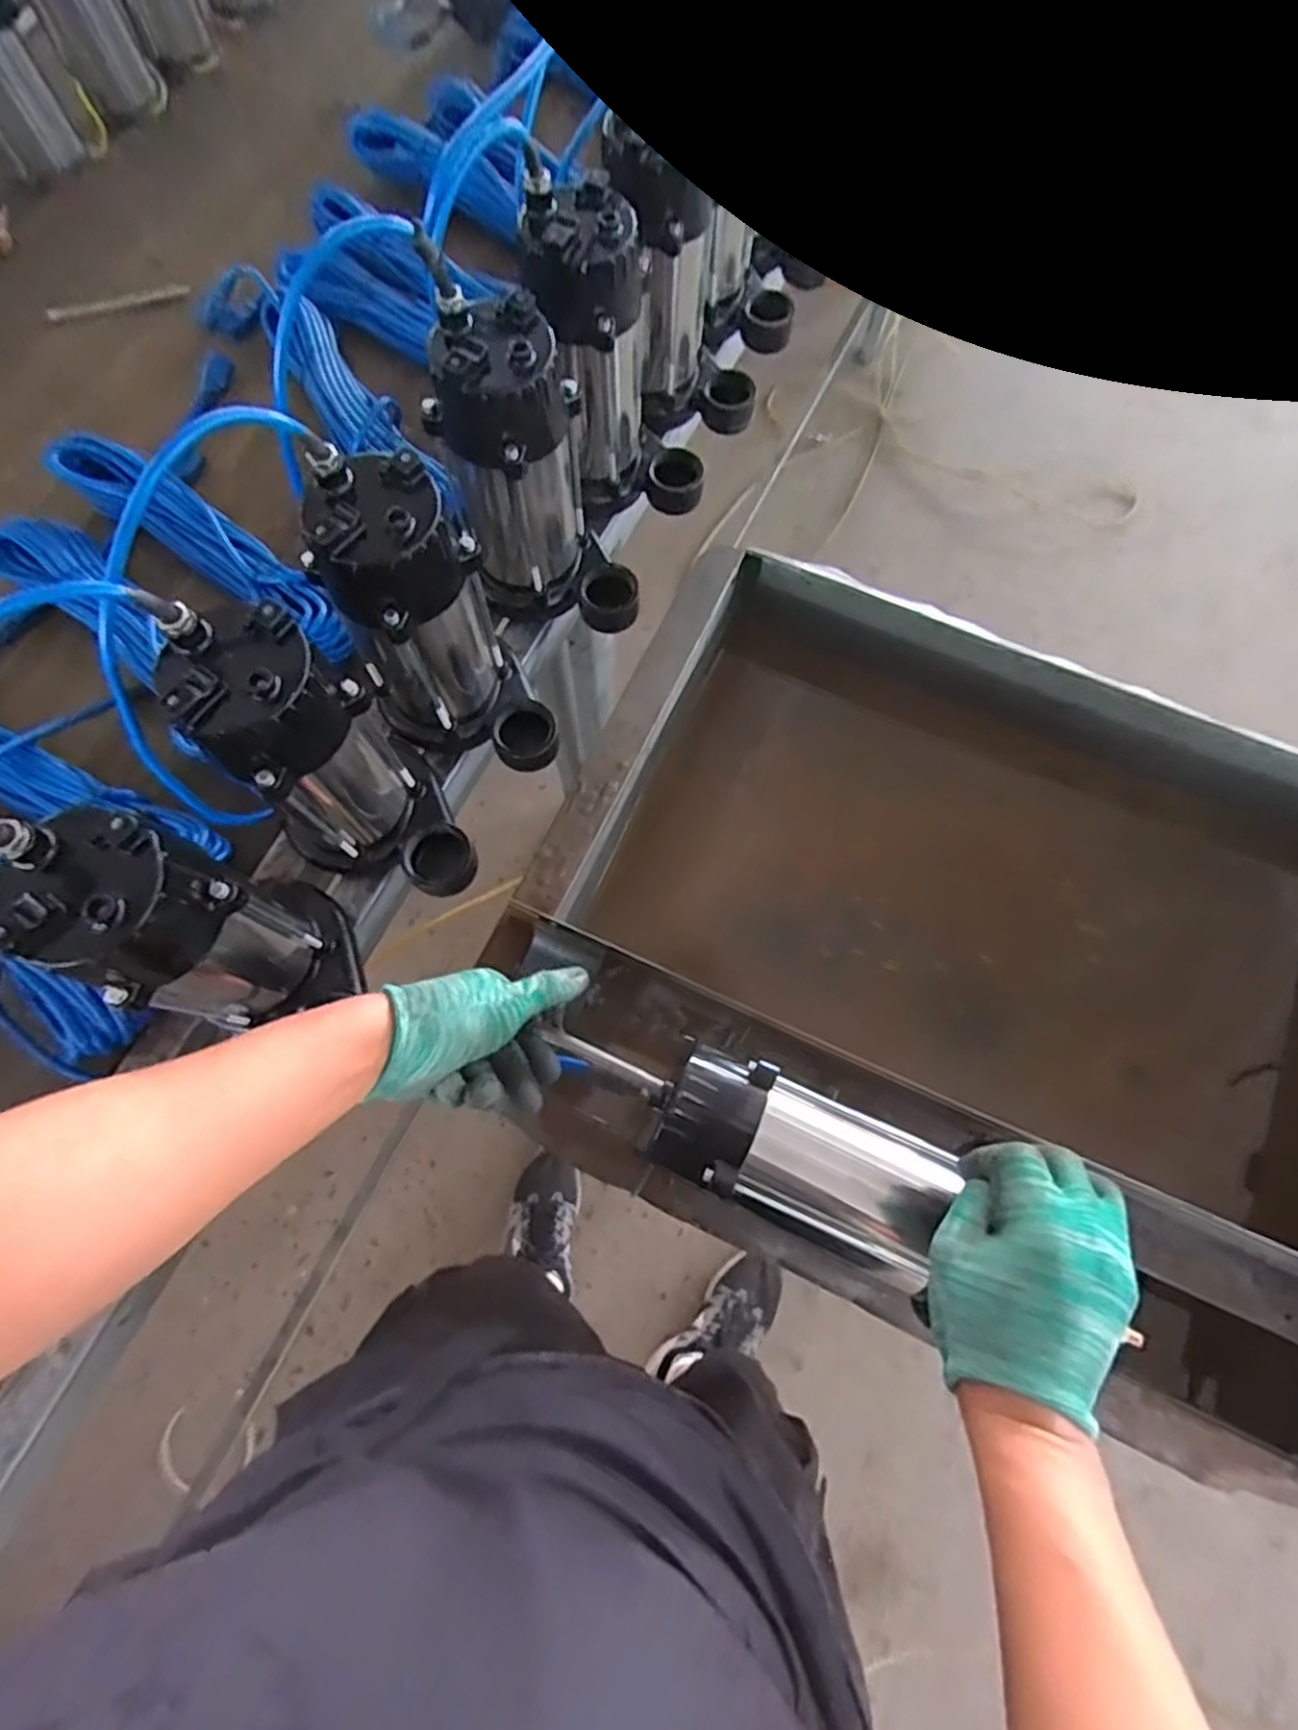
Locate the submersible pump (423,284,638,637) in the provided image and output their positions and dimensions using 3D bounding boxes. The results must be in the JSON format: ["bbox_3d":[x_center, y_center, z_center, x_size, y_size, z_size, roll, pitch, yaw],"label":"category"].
[{"bbox_3d":[-0.087,-0.302,0.598,0.141,0.228,0.108,-8,72,-3],"label":"submersible pump"}]

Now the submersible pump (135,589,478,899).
[{"bbox_3d":[-0.218,-0.061,0.513,0.116,0.230,0.142,-34,75,-11],"label":"submersible pump"}]

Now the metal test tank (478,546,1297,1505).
[{"bbox_3d":[0.287,0.085,0.705,0.731,0.249,0.606,24,73,8],"label":"metal test tank"}]

